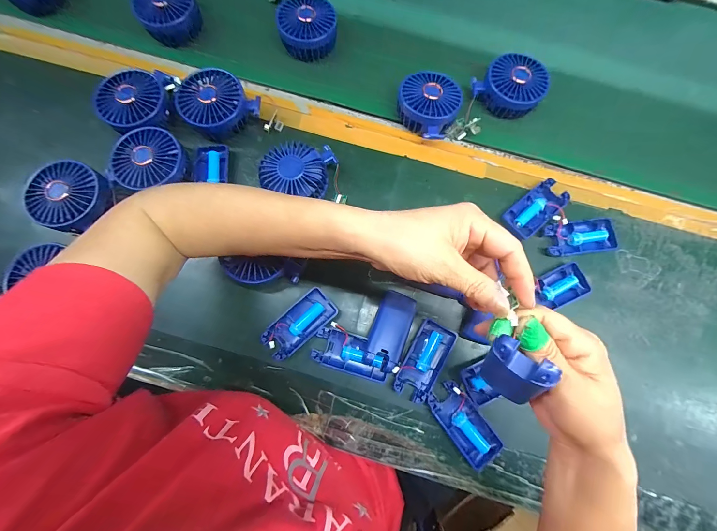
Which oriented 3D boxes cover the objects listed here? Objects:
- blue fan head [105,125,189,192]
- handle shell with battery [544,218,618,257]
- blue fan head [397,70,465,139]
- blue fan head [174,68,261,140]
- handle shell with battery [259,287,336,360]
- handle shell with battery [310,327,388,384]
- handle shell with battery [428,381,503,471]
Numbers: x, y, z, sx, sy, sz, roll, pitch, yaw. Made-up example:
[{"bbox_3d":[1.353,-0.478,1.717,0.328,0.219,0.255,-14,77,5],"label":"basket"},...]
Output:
[{"bbox_3d":[-0.271,-0.136,0.394,0.080,0.032,0.085,0,77,-2],"label":"blue fan head"},{"bbox_3d":[0.301,-0.038,0.408,0.094,0.016,0.047,-2,78,-1],"label":"handle shell with battery"},{"bbox_3d":[0.099,-0.229,0.432,0.085,0.040,0.092,0,78,-1],"label":"blue fan head"},{"bbox_3d":[-0.195,-0.223,0.415,0.091,0.038,0.088,0,77,-2],"label":"blue fan head"},{"bbox_3d":[-0.072,0.071,0.372,0.091,0.015,0.045,-42,82,-8],"label":"handle shell with battery"},{"bbox_3d":[-0.008,0.107,0.364,0.090,0.016,0.043,17,78,3],"label":"handle shell with battery"},{"bbox_3d":[0.126,0.187,0.358,0.046,0.017,0.098,-36,81,-8],"label":"handle shell with battery"}]

